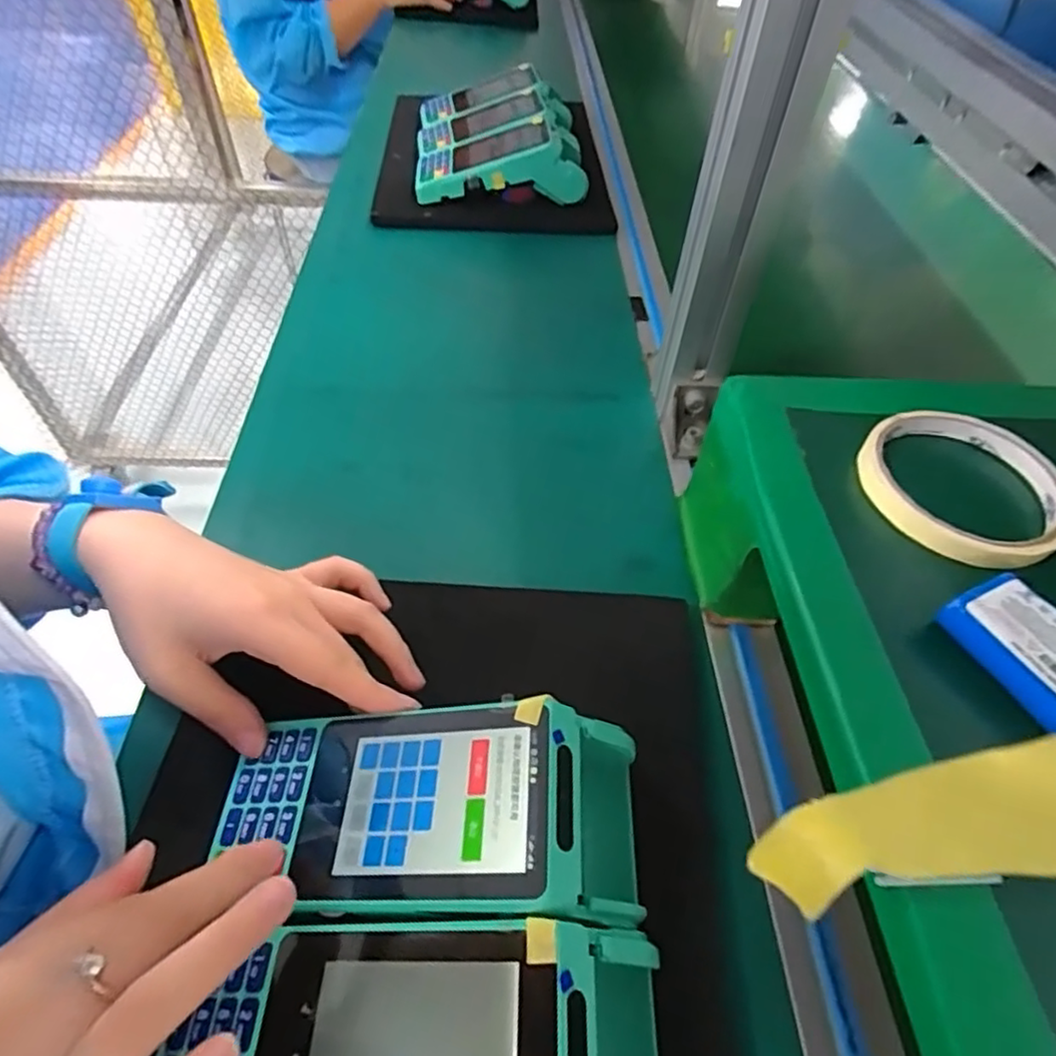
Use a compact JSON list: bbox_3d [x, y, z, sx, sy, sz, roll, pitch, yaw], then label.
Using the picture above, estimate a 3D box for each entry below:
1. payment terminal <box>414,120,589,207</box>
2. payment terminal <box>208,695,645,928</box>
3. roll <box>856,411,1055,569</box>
[{"bbox_3d":[-0.029,-0.378,0.666,0.174,0.062,0.083,-1,52,-2],"label":"payment terminal"},{"bbox_3d":[-0.040,0.118,0.263,0.164,0.061,0.075,1,50,6],"label":"payment terminal"},{"bbox_3d":[0.197,-0.019,0.290,0.086,0.015,0.086,1,52,-1],"label":"roll"}]

